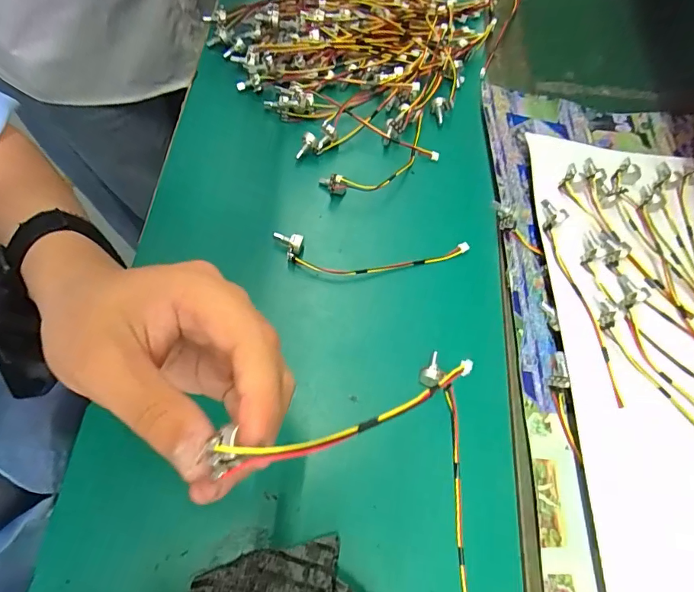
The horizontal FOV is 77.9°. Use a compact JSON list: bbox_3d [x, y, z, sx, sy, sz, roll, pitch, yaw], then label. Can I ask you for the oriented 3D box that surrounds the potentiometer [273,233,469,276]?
[{"bbox_3d":[0.021,-0.032,0.354,0.161,0.023,0.033,2,67,-2],"label":"potentiometer"}]

